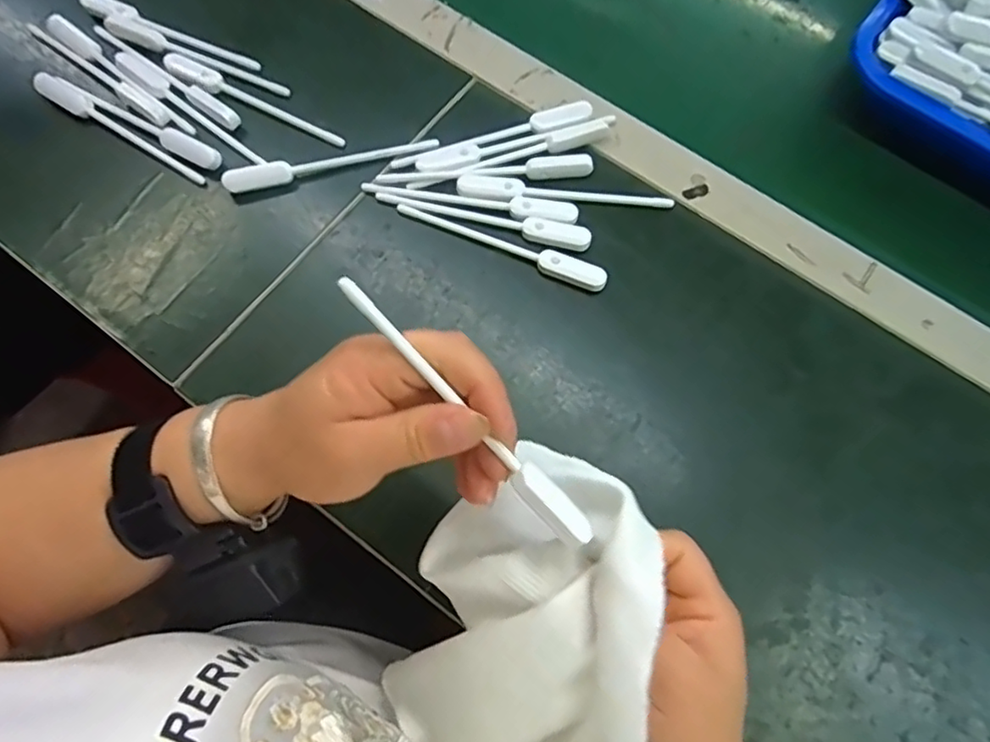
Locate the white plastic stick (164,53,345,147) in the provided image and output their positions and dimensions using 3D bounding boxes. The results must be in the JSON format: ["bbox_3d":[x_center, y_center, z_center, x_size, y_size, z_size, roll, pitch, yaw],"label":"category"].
[{"bbox_3d":[-0.167,-0.187,0.430,0.137,0.015,0.018,25,73,6],"label":"white plastic stick"}]

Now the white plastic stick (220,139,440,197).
[{"bbox_3d":[-0.108,-0.139,0.409,0.139,0.018,0.012,-15,73,-6],"label":"white plastic stick"}]

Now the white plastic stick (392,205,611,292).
[{"bbox_3d":[0.004,-0.081,0.396,0.141,0.009,0.015,21,73,5],"label":"white plastic stick"}]

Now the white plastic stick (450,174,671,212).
[{"bbox_3d":[0.047,-0.115,0.405,0.141,0.007,0.017,5,72,0],"label":"white plastic stick"}]

